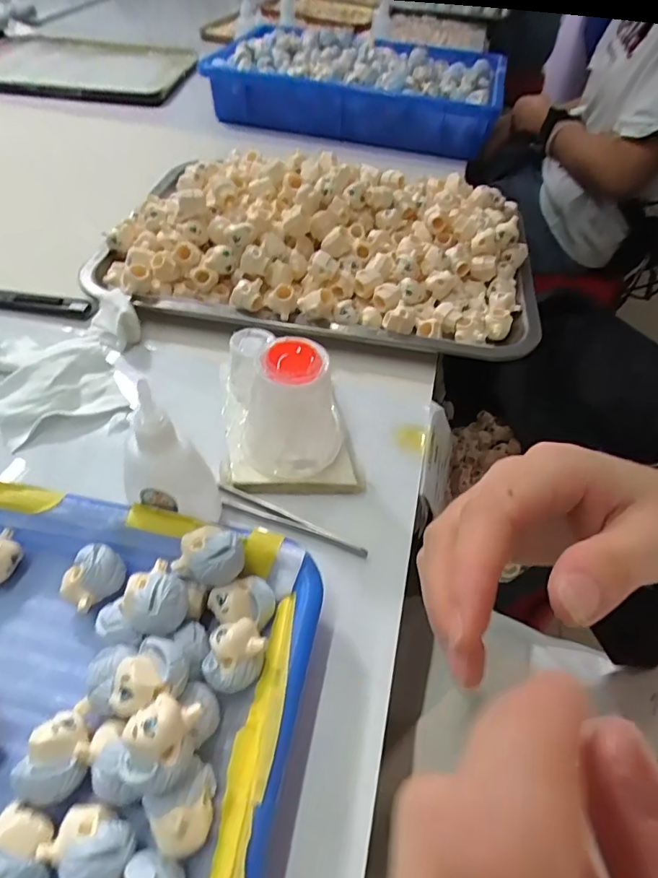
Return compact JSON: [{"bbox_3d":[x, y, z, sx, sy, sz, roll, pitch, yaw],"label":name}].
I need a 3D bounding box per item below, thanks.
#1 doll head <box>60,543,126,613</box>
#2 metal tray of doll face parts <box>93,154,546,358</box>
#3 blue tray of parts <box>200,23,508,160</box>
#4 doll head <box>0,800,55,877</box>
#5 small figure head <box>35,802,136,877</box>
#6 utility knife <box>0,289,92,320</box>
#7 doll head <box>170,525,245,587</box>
[{"bbox_3d":[-0.108,0.064,0.233,0.027,0.020,0.023,-34,61,-28],"label":"doll head"},{"bbox_3d":[-0.001,-0.177,0.425,0.347,0.062,0.237,12,50,5],"label":"metal tray of doll face parts"},{"bbox_3d":[0.040,-0.452,0.648,0.352,0.077,0.200,16,51,8],"label":"blue tray of parts"},{"bbox_3d":[-0.103,0.138,0.168,0.026,0.024,0.022,24,52,14],"label":"doll head"},{"bbox_3d":[-0.080,0.137,0.170,0.027,0.022,0.021,30,54,19],"label":"small figure head"},{"bbox_3d":[-0.246,-0.106,0.383,0.131,0.011,0.015,9,50,3],"label":"utility knife"},{"bbox_3d":[-0.051,0.053,0.220,0.030,0.023,0.019,14,51,7],"label":"doll head"}]

